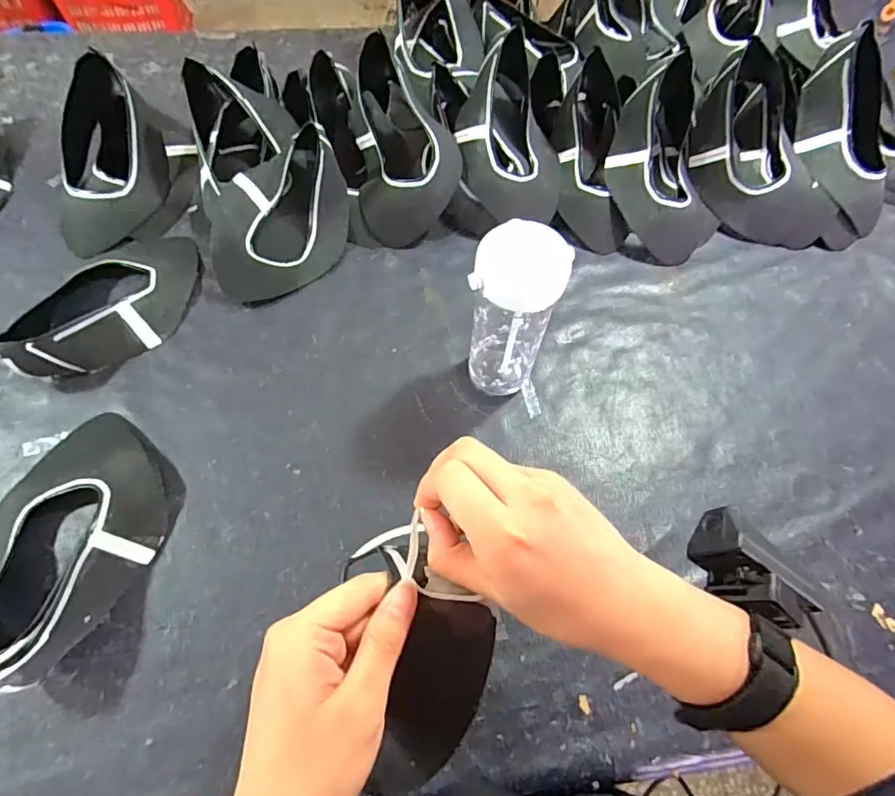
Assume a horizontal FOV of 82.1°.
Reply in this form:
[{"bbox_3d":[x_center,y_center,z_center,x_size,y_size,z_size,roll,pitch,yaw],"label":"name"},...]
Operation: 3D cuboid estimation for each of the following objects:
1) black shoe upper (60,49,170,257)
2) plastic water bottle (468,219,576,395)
[{"bbox_3d":[-0.477,-0.330,0.711,0.128,0.126,0.221,3,62,-1],"label":"black shoe upper"},{"bbox_3d":[0.067,-0.082,0.556,0.086,0.214,0.078,29,65,12],"label":"plastic water bottle"}]

